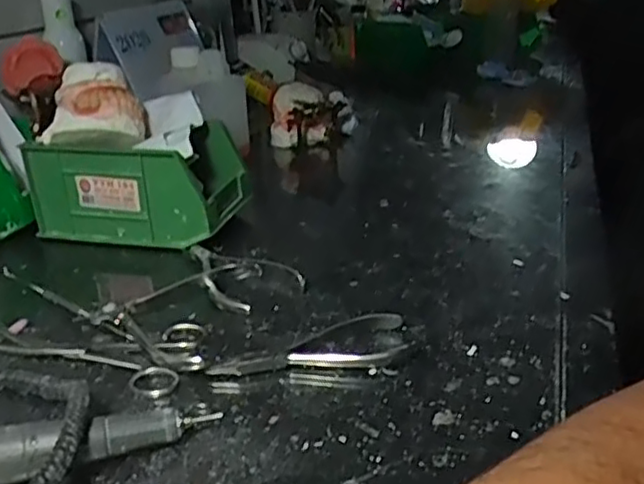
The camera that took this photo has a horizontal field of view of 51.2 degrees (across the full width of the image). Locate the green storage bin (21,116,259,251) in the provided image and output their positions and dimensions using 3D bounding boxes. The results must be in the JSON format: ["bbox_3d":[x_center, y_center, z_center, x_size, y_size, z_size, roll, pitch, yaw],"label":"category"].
[{"bbox_3d":[-0.159,-0.057,0.608,0.167,0.083,0.103,6,25,18],"label":"green storage bin"}]

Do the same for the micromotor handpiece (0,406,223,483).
[{"bbox_3d":[-0.134,0.101,0.323,0.161,0.030,0.020,-9,25,-14],"label":"micromotor handpiece"}]

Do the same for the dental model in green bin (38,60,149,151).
[{"bbox_3d":[-0.195,-0.116,0.571,0.082,0.057,0.062,-3,24,-1],"label":"dental model in green bin"}]

